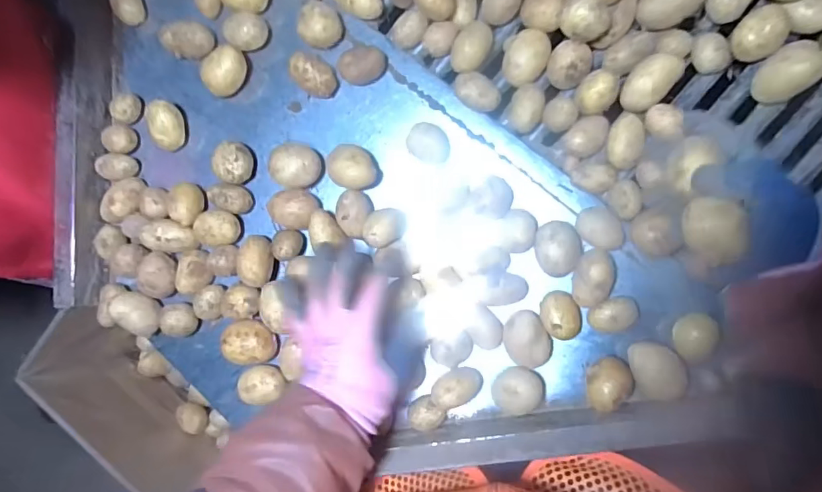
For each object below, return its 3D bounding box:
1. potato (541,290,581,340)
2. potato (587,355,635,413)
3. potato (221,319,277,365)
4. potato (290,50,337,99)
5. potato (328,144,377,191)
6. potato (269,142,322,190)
[{"bbox_3d":[0.143,0.065,0.452,0.036,0.025,0.046,-31,84,7],"label":"potato"},{"bbox_3d":[0.184,0.127,0.439,0.043,0.035,0.041,0,86,7],"label":"potato"},{"bbox_3d":[-0.167,0.100,0.505,0.046,0.039,0.045,0,86,7],"label":"potato"},{"bbox_3d":[-0.101,-0.180,0.513,0.048,0.039,0.035,42,92,8],"label":"potato"},{"bbox_3d":[-0.059,-0.081,0.496,0.049,0.044,0.043,39,92,8],"label":"potato"},{"bbox_3d":[-0.119,-0.084,0.509,0.050,0.042,0.046,0,86,7],"label":"potato"}]

